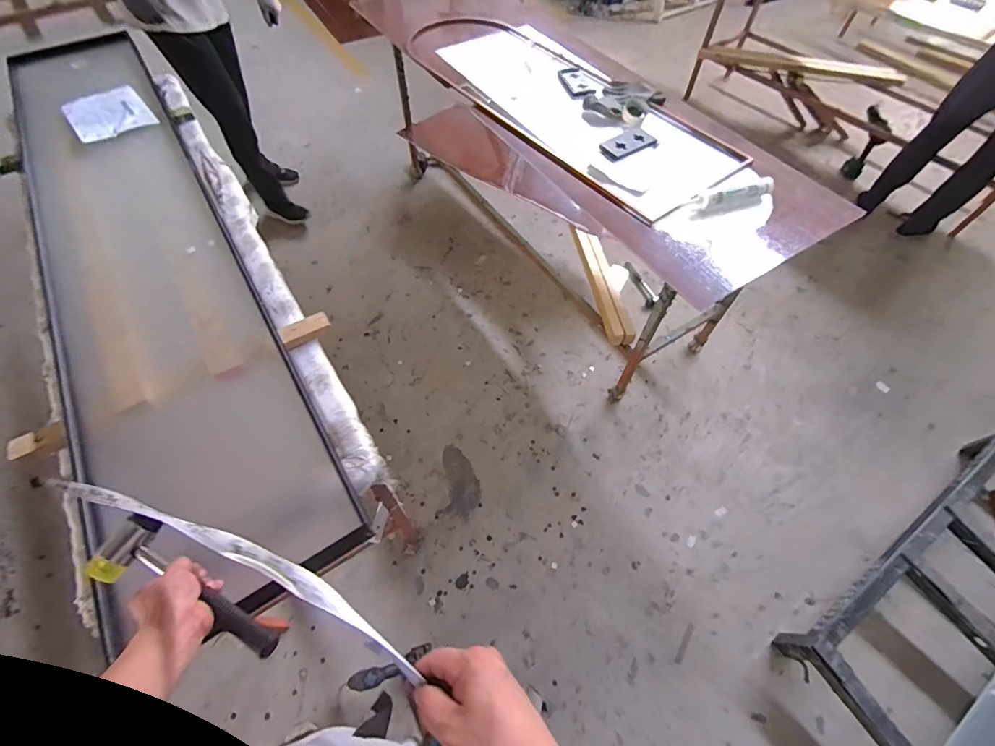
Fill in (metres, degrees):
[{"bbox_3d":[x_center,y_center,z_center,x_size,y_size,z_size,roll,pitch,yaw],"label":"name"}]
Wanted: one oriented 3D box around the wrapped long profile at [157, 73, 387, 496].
[{"bbox_3d":[-0.706,-0.402,1.228,0.090,0.058,1.718,-29,63,-18],"label":"wrapped long profile"}]

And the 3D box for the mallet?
[{"bbox_3d":[-0.410,0.286,0.580,0.299,0.034,0.095,23,60,13],"label":"mallet"}]

